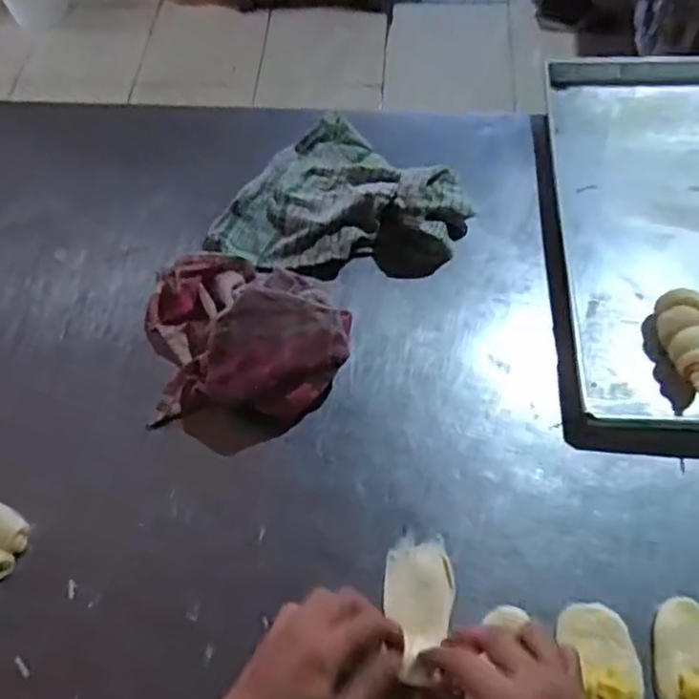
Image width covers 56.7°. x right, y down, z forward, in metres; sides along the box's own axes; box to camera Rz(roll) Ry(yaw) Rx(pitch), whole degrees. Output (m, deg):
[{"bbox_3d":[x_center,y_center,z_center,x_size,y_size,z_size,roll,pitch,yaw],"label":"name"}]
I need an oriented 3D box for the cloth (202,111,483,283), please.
[{"bbox_3d":[-0.004,-0.148,0.661,0.232,0.056,0.202,27,67,17],"label":"cloth"}]

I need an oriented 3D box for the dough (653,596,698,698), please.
[{"bbox_3d":[0.247,0.228,0.467,0.047,0.017,0.091,0,61,5],"label":"dough"}]

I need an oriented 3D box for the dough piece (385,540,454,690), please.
[{"bbox_3d":[0.053,0.193,0.485,0.051,0.025,0.103,1,61,5],"label":"dough piece"}]

